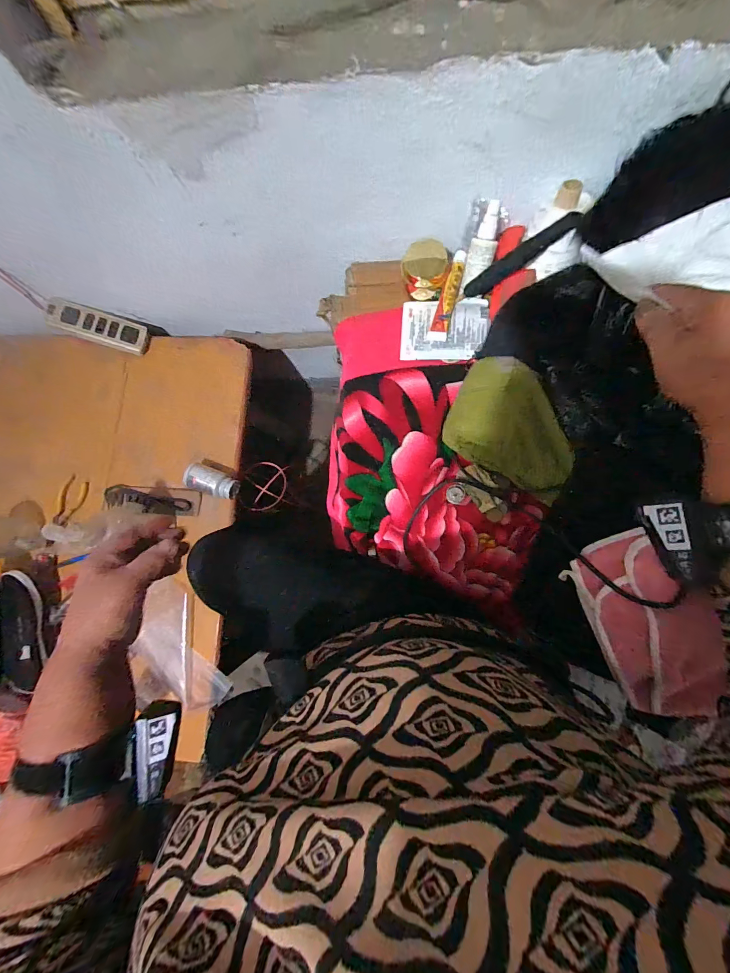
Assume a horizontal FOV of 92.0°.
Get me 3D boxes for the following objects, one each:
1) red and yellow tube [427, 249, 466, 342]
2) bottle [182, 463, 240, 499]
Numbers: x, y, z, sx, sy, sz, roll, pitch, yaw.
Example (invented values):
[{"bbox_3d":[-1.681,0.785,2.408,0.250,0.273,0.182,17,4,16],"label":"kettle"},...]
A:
[{"bbox_3d":[0.115,-0.263,0.487,0.025,0.026,0.119,16,86,7],"label":"red and yellow tube"},{"bbox_3d":[-0.294,-0.011,0.677,0.100,0.047,0.055,13,85,7],"label":"bottle"}]

